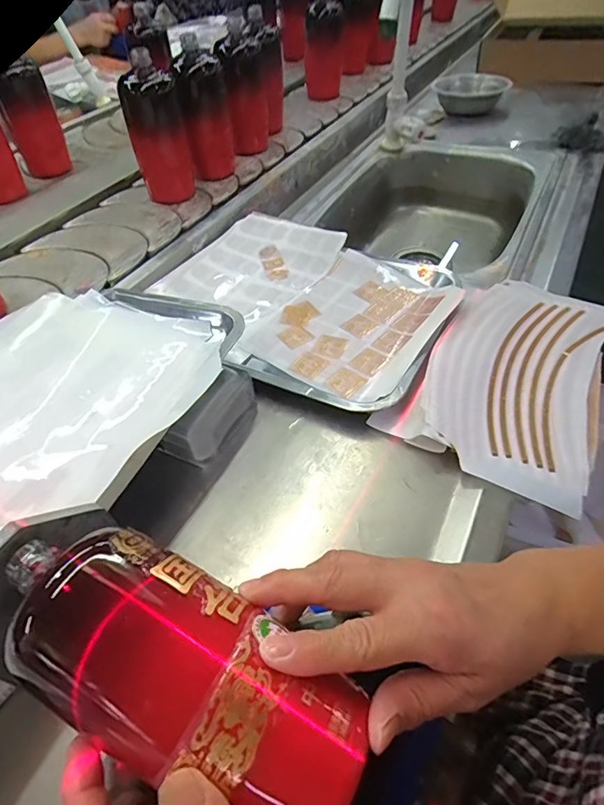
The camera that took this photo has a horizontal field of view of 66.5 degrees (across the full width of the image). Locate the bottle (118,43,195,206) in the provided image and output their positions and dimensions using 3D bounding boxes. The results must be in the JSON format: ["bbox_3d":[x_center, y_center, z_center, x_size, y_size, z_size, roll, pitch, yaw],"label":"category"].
[{"bbox_3d":[-0.213,-0.396,0.687,0.070,0.176,0.056,14,50,14],"label":"bottle"}]

